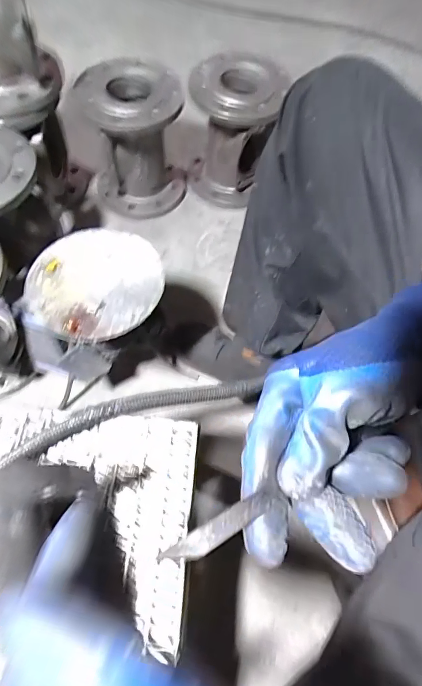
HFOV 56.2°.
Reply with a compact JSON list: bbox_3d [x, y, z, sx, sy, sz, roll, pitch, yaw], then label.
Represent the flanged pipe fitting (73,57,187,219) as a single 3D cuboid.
[{"bbox_3d":[-0.151,-0.400,0.811,0.192,0.235,0.175,-10,64,-8],"label":"flanged pipe fitting"}]

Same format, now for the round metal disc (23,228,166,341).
[{"bbox_3d":[-0.148,-0.080,0.506,0.163,0.013,0.168,1,63,-3],"label":"round metal disc"}]

